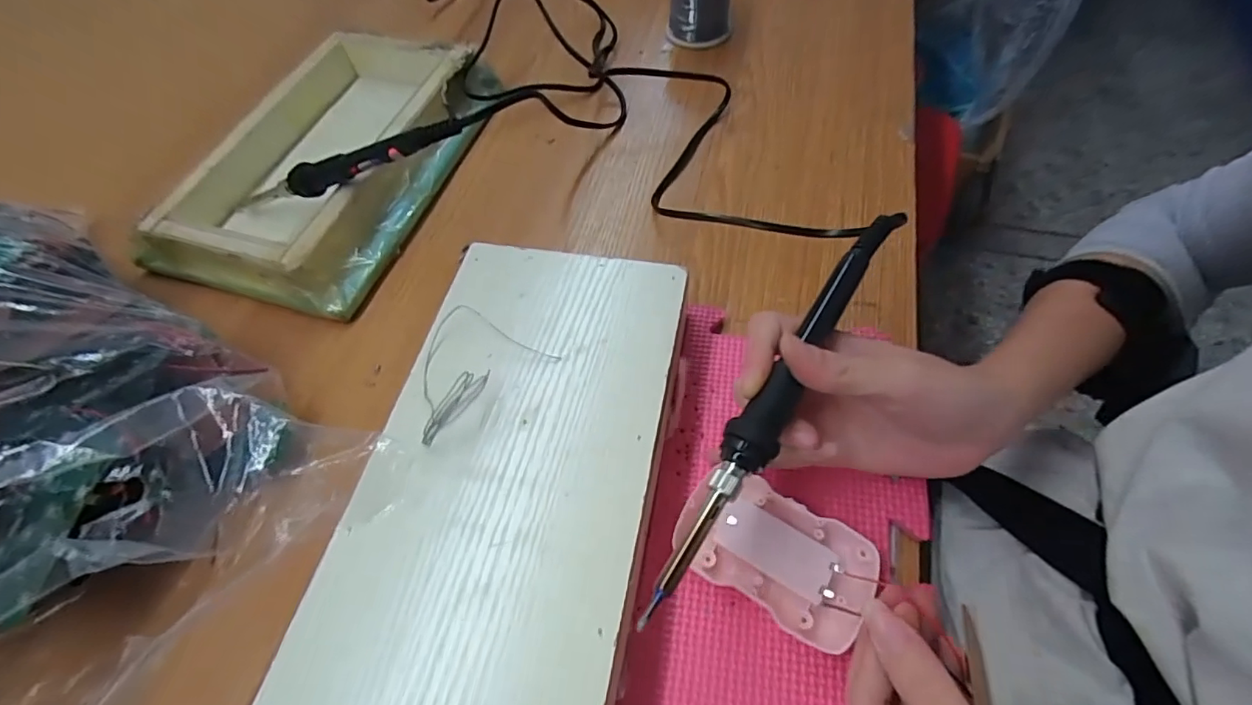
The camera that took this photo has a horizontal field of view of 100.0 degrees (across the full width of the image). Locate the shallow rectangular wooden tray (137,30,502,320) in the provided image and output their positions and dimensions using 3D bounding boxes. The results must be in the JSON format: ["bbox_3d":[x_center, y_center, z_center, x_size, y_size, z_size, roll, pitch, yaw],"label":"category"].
[{"bbox_3d":[-0.229,-0.154,0.415,0.173,0.049,0.254,14,61,11],"label":"shallow rectangular wooden tray"}]

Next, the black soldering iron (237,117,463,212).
[{"bbox_3d":[-0.197,-0.125,0.360,0.206,0.017,0.016,-8,57,23],"label":"black soldering iron"}]

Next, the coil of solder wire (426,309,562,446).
[{"bbox_3d":[-0.085,0.002,0.271,0.075,0.012,0.060,-36,64,-18],"label":"coil of solder wire"}]

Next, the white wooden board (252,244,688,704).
[{"bbox_3d":[-0.057,0.056,0.244,0.133,0.008,0.261,9,60,8],"label":"white wooden board"}]

